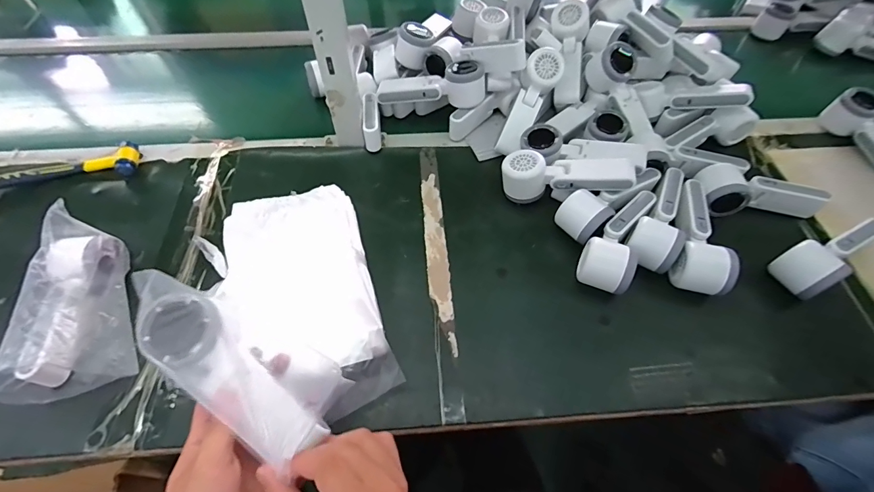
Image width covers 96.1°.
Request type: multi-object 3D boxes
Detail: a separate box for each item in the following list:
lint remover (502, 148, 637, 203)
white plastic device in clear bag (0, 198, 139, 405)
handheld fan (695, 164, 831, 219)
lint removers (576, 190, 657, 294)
[{"bbox_3d":[0.172,-0.088,0.539,0.161,0.066,0.059,11,56,7],"label":"lint remover"},{"bbox_3d":[-0.393,0.057,0.425,0.101,0.073,0.187,-14,57,-10],"label":"white plastic device in clear bag"},{"bbox_3d":[0.438,-0.074,0.539,0.159,0.054,0.057,1,56,0],"label":"handheld fan"},{"bbox_3d":[0.227,-0.014,0.498,0.059,0.051,0.163,25,59,15],"label":"lint removers"}]

